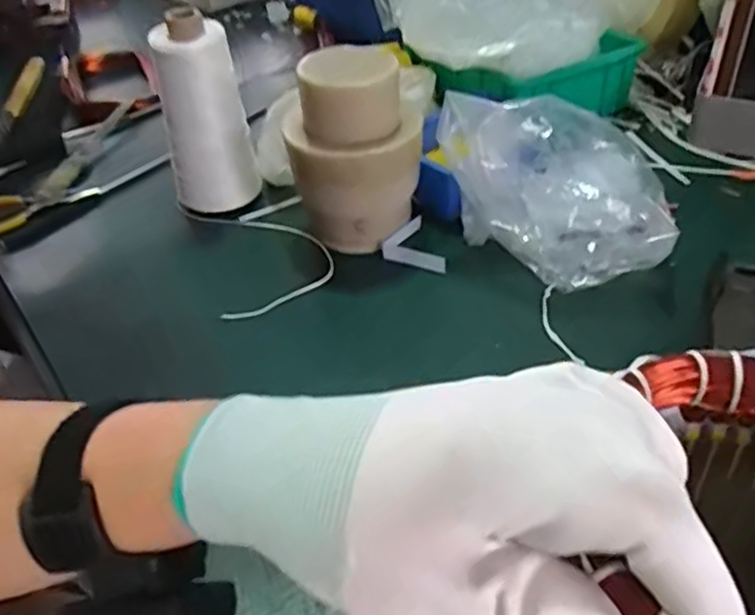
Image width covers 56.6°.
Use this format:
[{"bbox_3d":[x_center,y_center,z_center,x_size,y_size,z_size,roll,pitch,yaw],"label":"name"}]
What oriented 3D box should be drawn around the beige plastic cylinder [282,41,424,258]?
[{"bbox_3d":[-0.018,-0.125,0.583,0.097,0.151,0.104,30,52,32],"label":"beige plastic cylinder"}]

